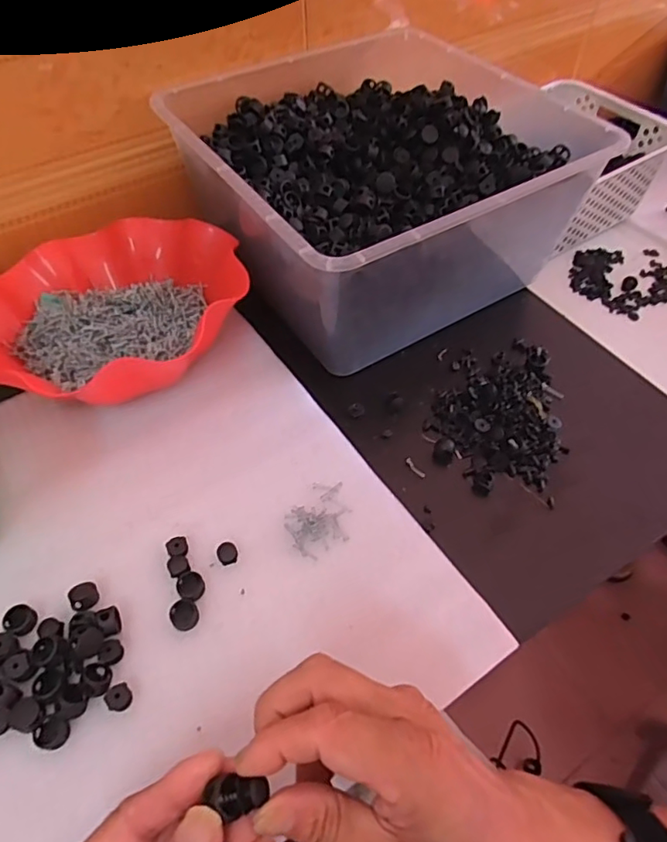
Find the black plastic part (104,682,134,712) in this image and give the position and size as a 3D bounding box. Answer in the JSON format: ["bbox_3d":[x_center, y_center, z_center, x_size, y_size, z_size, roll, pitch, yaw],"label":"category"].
[{"bbox_3d":[-0.122,0.158,0.317,0.013,0.009,0.013,0,54,0],"label":"black plastic part"}]

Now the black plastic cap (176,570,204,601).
[{"bbox_3d":[-0.091,0.107,0.357,0.017,0.007,0.017,0,54,0],"label":"black plastic cap"}]

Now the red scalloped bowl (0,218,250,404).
[{"bbox_3d":[-0.183,-0.099,0.457,0.224,0.067,0.213,31,59,20],"label":"red scalloped bowl"}]

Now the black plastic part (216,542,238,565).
[{"bbox_3d":[-0.071,0.089,0.371,0.013,0.006,0.014,1,56,-2],"label":"black plastic part"}]

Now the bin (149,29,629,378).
[{"bbox_3d":[0.033,-0.225,0.513,0.294,0.134,0.303,-29,59,-20],"label":"bin"}]

